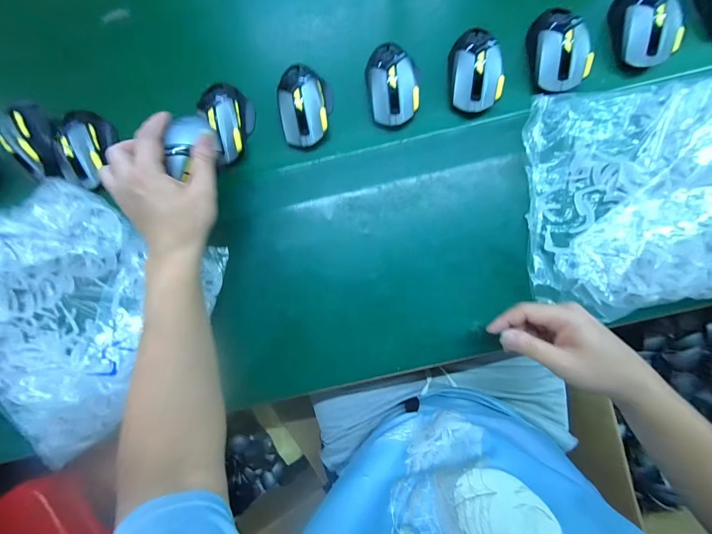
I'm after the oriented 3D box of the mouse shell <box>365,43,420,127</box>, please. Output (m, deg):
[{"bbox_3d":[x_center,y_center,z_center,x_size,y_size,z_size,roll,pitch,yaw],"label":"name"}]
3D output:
[{"bbox_3d":[0.049,-0.247,0.407,0.063,0.034,0.104,-5,86,1],"label":"mouse shell"}]

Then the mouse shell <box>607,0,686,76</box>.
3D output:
[{"bbox_3d":[0.391,-0.331,0.413,0.065,0.049,0.114,-3,86,1],"label":"mouse shell"}]

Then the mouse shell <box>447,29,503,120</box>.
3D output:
[{"bbox_3d":[0.159,-0.268,0.407,0.061,0.031,0.118,-5,86,1],"label":"mouse shell"}]

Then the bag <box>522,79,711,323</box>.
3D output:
[{"bbox_3d":[0.393,-0.090,0.384,0.363,0.041,0.288,-8,86,1],"label":"bag"}]

